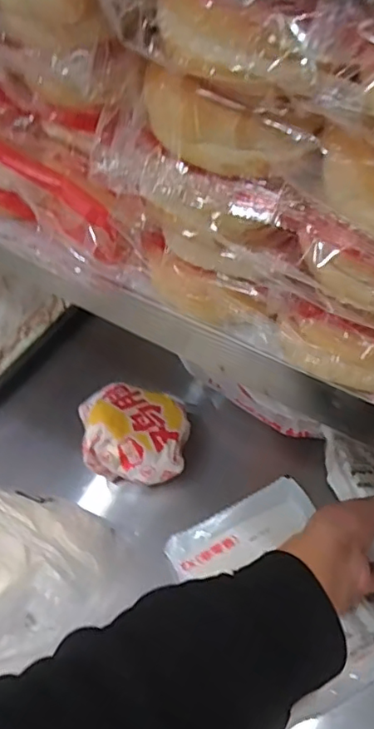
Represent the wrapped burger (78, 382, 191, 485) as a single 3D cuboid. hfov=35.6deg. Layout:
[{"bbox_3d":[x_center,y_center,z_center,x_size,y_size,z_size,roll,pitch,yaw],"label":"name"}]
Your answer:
[{"bbox_3d":[-0.054,0.064,0.598,0.109,0.057,0.100,-8,51,-3],"label":"wrapped burger"}]

